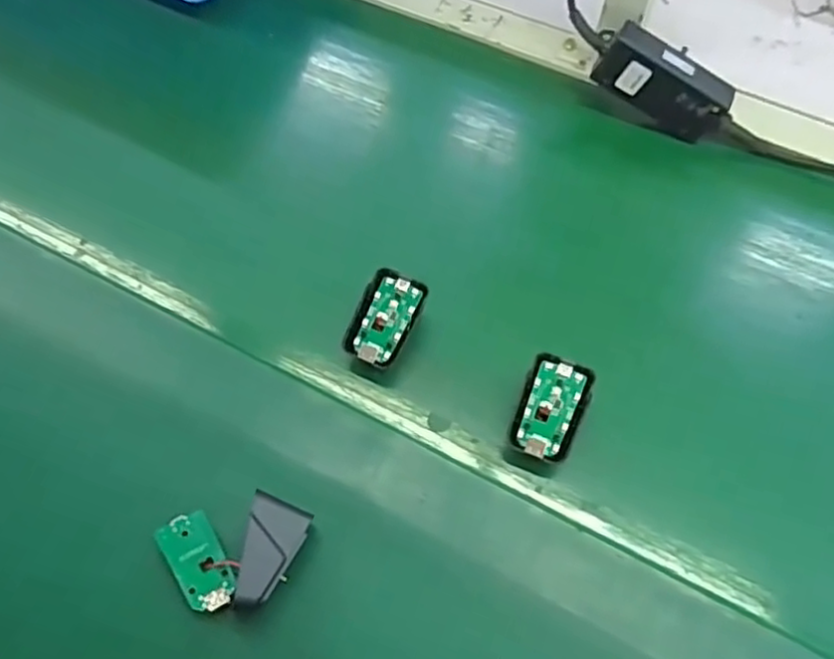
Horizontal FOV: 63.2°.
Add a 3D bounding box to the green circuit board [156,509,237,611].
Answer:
[{"bbox_3d":[-0.135,0.144,0.421,0.031,0.011,0.065,-31,65,-18],"label":"green circuit board"}]

